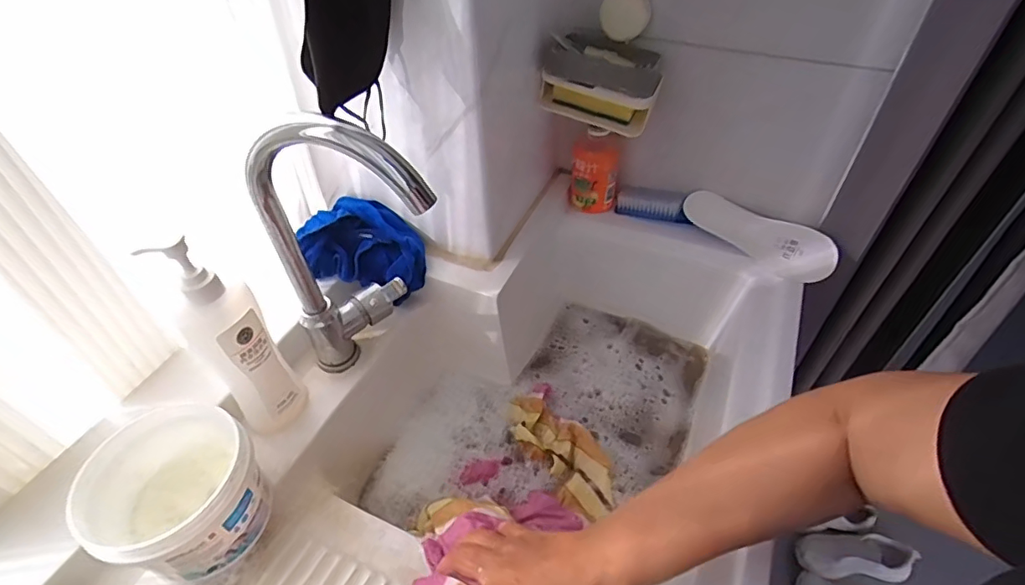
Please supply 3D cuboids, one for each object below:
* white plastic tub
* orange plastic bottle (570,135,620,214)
[{"bbox_3d":[-0.286,0.182,0.460,0.124,0.109,0.115,0,46,0],"label":"white plastic tub"},{"bbox_3d":[0.117,-0.169,0.758,0.065,0.113,0.053,0,46,0],"label":"orange plastic bottle"}]

